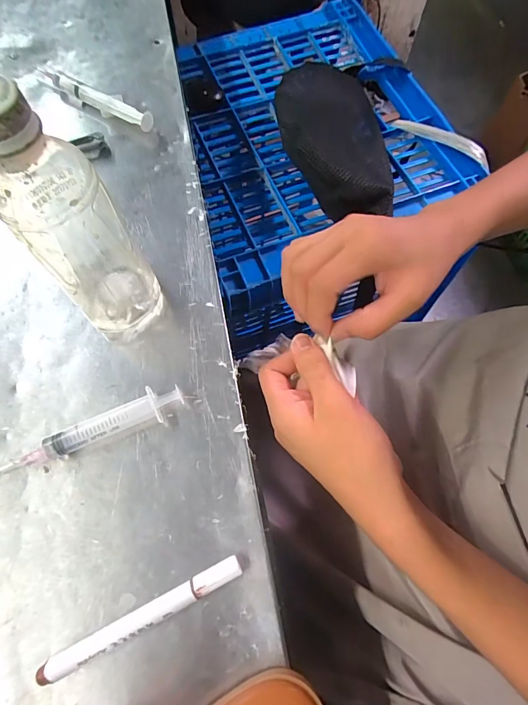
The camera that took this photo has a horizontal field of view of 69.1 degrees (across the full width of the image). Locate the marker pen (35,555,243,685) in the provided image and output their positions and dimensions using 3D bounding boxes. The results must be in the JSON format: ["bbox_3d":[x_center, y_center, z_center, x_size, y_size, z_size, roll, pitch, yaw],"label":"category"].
[{"bbox_3d":[-0.073,0.161,0.234,0.124,0.014,0.012,-24,70,-11],"label":"marker pen"}]

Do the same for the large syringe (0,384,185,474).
[{"bbox_3d":[-0.121,0.055,0.273,0.131,0.019,0.020,-21,70,-5],"label":"large syringe"}]

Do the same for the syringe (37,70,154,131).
[{"bbox_3d":[-0.175,-0.262,0.396,0.143,0.019,0.018,28,69,10],"label":"syringe"}]

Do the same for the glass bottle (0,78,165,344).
[{"bbox_3d":[-0.110,-0.072,0.236,0.060,0.176,0.054,-34,73,-14],"label":"glass bottle"}]

